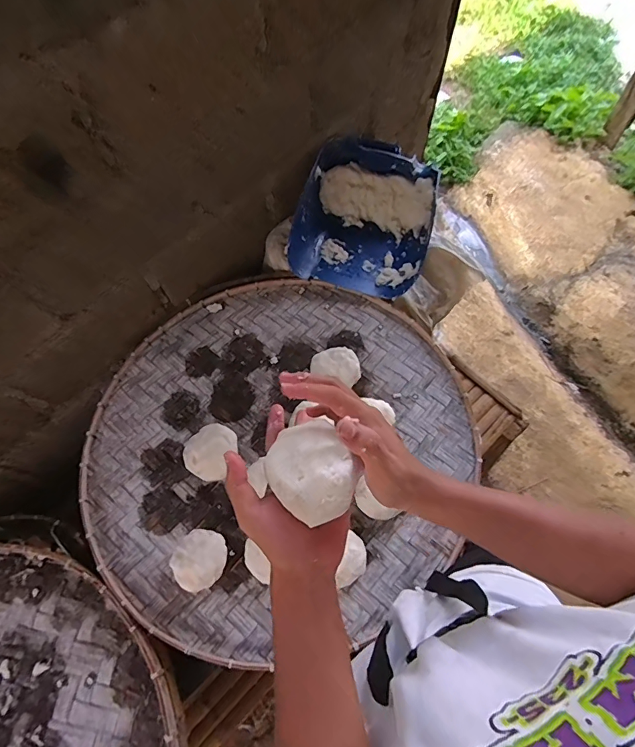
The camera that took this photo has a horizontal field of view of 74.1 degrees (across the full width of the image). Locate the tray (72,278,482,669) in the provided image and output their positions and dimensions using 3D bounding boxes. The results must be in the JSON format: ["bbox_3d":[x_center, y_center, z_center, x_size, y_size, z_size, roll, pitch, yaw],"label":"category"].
[{"bbox_3d":[-0.081,0.118,0.810,0.711,0.067,0.702,0,67,0],"label":"tray"}]

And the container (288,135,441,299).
[{"bbox_3d":[0.109,-0.354,0.967,0.297,0.127,0.318,16,68,7],"label":"container"}]

